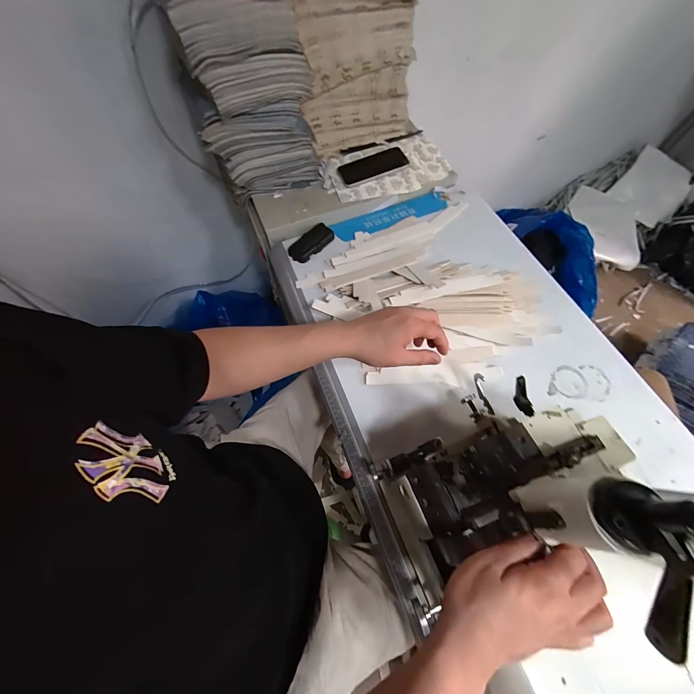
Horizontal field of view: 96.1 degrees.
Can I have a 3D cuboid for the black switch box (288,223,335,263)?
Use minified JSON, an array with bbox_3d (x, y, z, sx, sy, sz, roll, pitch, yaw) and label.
[{"bbox_3d":[-0.081,-0.235,0.703,0.108,0.027,0.053,-39,69,-16],"label":"black switch box"}]

